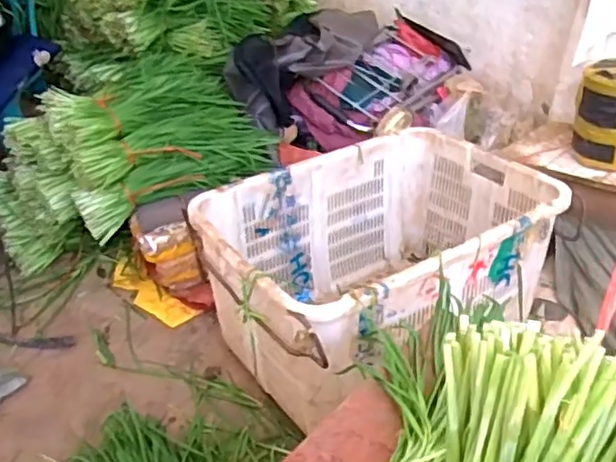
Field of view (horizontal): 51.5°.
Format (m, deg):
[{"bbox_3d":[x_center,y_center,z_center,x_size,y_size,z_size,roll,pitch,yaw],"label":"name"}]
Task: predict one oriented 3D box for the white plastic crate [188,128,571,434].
[{"bbox_3d":[0.144,0.086,1.371,0.684,0.397,0.464,-20,42,-29],"label":"white plastic crate"}]

